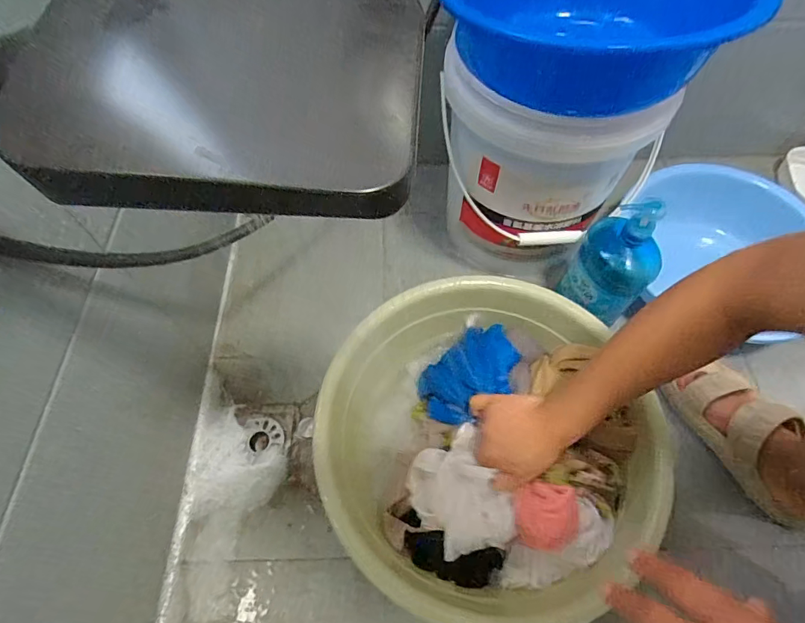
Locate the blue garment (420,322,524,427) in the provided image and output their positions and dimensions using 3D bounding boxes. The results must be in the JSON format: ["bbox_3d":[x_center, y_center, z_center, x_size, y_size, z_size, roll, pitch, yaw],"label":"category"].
[{"bbox_3d":[0.091,0.081,0.602,0.143,0.098,0.100,-35,67,-18],"label":"blue garment"}]

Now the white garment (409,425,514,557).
[{"bbox_3d":[0.065,0.209,0.512,0.096,0.050,0.125,-25,64,-14],"label":"white garment"}]

